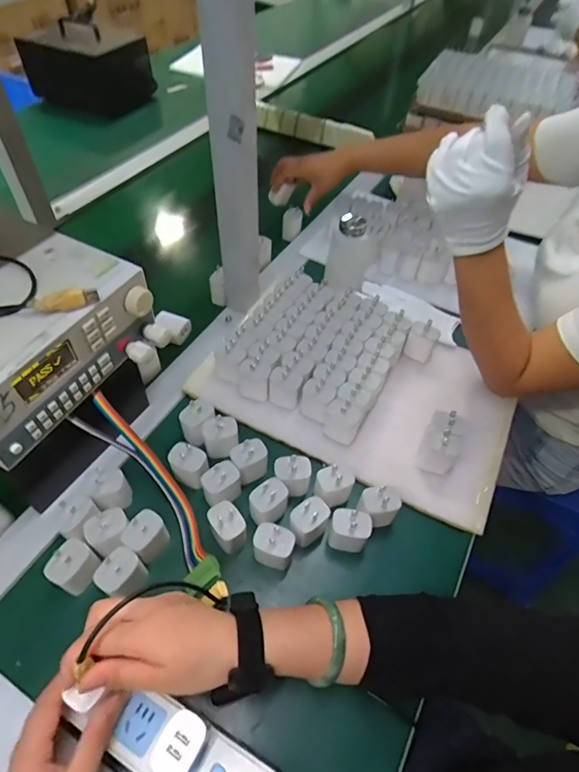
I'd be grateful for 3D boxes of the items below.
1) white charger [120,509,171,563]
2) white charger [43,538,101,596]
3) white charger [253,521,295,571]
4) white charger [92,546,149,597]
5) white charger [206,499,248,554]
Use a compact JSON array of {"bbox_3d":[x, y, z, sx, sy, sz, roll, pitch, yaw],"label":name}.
[{"bbox_3d":[-0.149,0.156,0.466,0.031,0.047,0.040,37,59,22],"label":"white charger"},{"bbox_3d":[-0.214,0.181,0.447,0.028,0.058,0.041,26,56,15],"label":"white charger"},{"bbox_3d":[-0.017,0.167,0.469,0.040,0.053,0.030,17,54,9],"label":"white charger"},{"bbox_3d":[-0.164,0.186,0.440,0.032,0.046,0.041,34,58,20],"label":"white charger"},{"bbox_3d":[-0.067,0.152,0.479,0.033,0.049,0.041,-28,60,-22],"label":"white charger"}]

